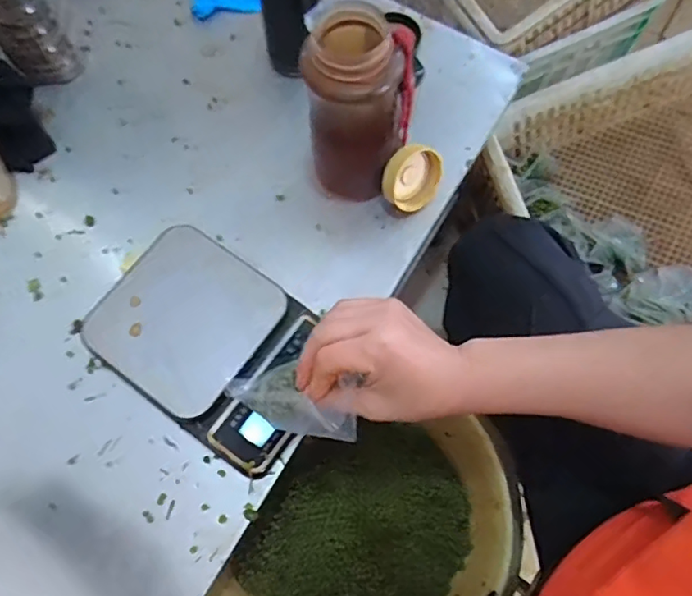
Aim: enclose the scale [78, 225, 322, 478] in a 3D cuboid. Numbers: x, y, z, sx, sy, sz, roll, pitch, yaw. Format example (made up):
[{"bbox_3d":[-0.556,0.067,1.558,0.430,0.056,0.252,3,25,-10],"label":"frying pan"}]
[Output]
[{"bbox_3d":[-0.121,0.044,0.537,0.208,0.060,0.149,35,74,11],"label":"scale"}]

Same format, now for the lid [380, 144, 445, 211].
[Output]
[{"bbox_3d":[0.070,-0.125,0.581,0.062,0.068,0.018,-12,34,-19],"label":"lid"}]

